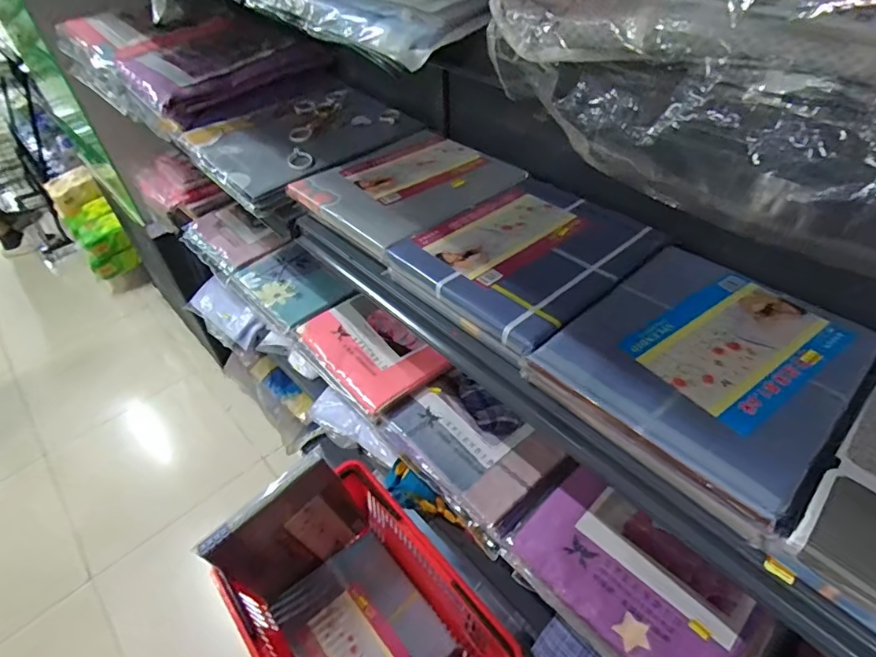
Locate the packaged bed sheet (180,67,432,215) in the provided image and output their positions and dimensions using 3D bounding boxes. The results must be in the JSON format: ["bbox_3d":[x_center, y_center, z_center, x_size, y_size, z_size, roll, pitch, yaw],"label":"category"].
[{"bbox_3d":[-0.248,-0.347,0.895,0.354,0.059,0.311,-35,54,-27],"label":"packaged bed sheet"}]

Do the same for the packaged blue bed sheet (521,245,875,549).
[{"bbox_3d":[0.275,0.030,0.506,0.280,0.035,0.236,-35,54,-27],"label":"packaged blue bed sheet"}]

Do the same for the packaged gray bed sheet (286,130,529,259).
[{"bbox_3d":[-0.051,-0.222,0.758,0.242,0.030,0.281,34,56,31],"label":"packaged gray bed sheet"}]

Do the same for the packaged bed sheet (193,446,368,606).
[{"bbox_3d":[-0.270,0.380,0.921,0.239,0.264,0.032,-36,46,-19],"label":"packaged bed sheet"}]

